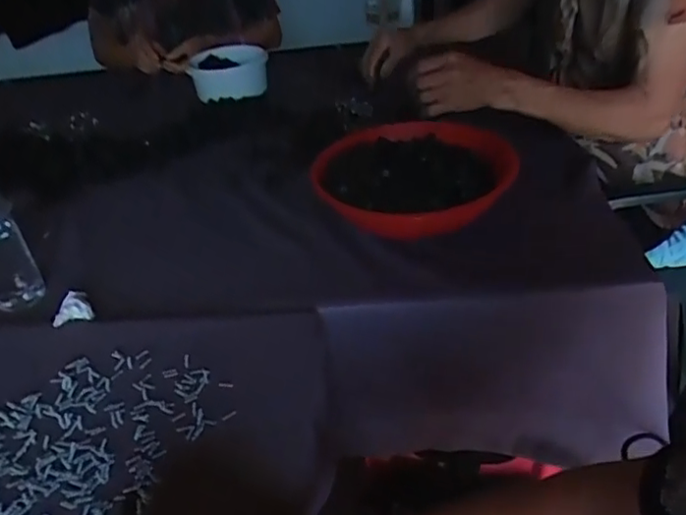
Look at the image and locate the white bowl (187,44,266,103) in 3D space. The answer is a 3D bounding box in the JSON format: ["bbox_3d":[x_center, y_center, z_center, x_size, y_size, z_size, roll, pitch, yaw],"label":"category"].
[{"bbox_3d":[-0.222,-0.358,1.146,0.143,0.092,0.172,-11,36,-8],"label":"white bowl"}]

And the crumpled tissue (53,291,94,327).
[{"bbox_3d":[-0.298,0.053,0.641,0.040,0.015,0.047,-16,37,-15],"label":"crumpled tissue"}]

